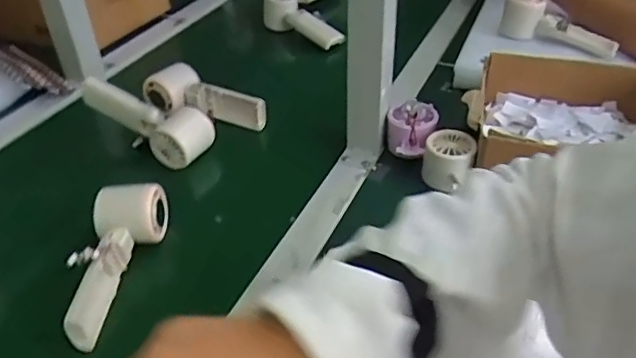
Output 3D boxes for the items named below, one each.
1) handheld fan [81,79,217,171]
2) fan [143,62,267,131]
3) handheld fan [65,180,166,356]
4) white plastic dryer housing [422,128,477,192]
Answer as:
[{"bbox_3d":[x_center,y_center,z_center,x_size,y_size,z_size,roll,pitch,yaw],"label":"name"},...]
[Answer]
[{"bbox_3d":[-0.203,-0.069,0.662,0.162,0.058,0.043,23,42,10],"label":"handheld fan"},{"bbox_3d":[-0.146,-0.100,0.723,0.158,0.058,0.052,18,41,23],"label":"fan"},{"bbox_3d":[-0.184,0.071,0.507,0.058,0.054,0.155,1,37,3],"label":"handheld fan"},{"bbox_3d":[0.143,-0.022,0.614,0.053,0.046,0.044,9,38,12],"label":"white plastic dryer housing"}]

